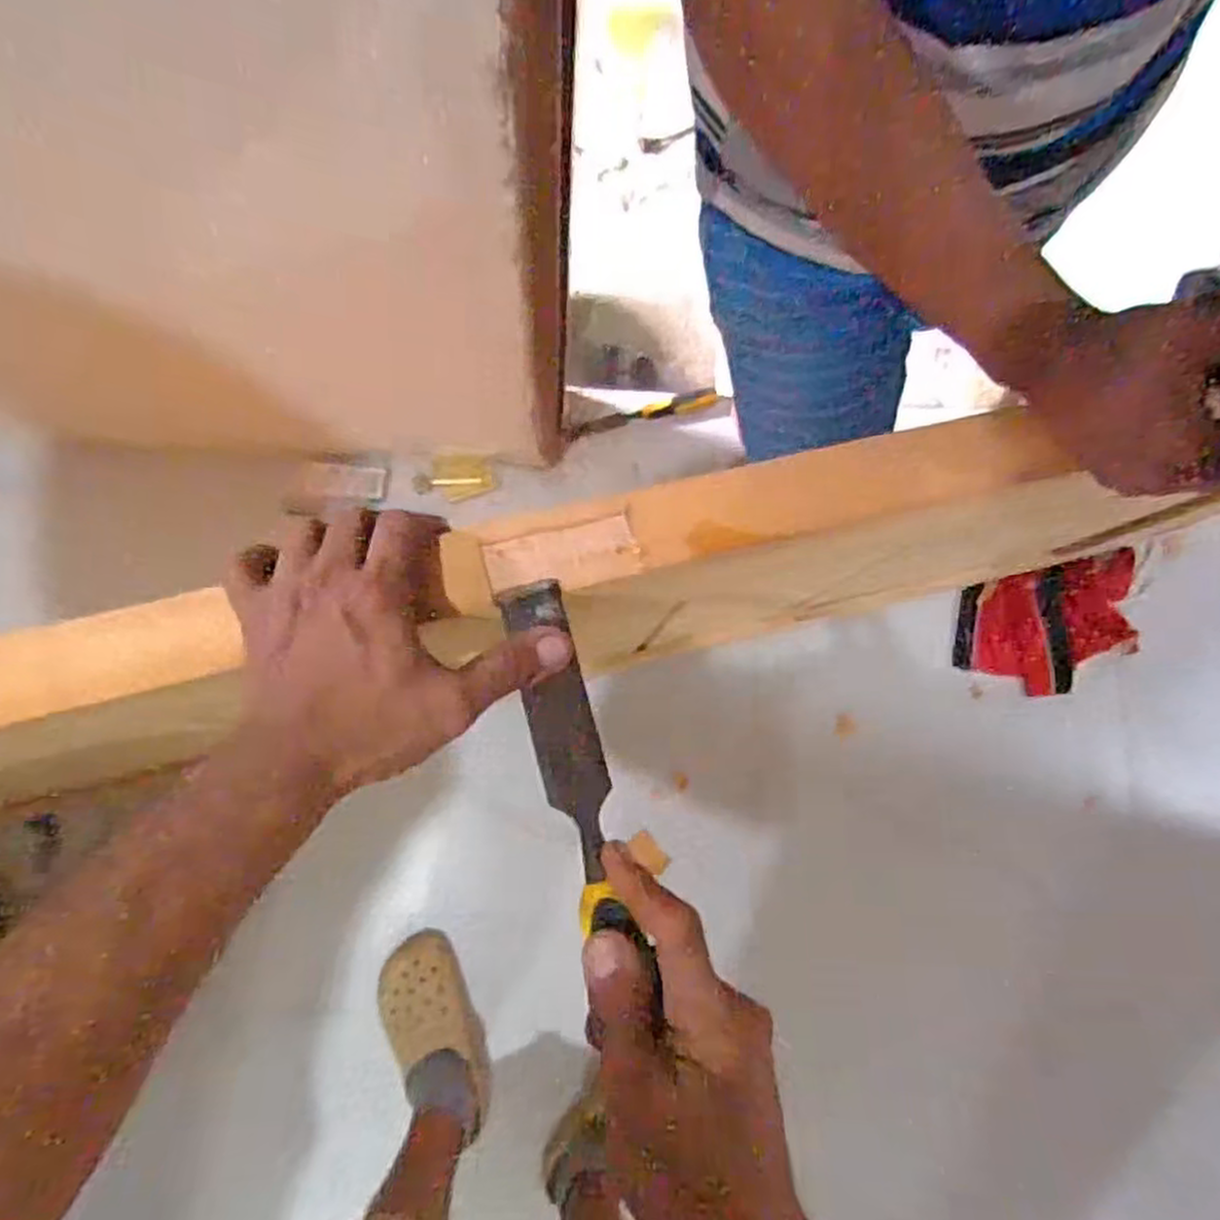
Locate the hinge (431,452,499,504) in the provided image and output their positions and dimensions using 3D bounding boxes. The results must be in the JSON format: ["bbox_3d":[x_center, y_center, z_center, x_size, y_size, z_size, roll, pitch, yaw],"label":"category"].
[{"bbox_3d":[-0.231,-0.211,1.240,0.099,0.011,0.075,1,99,-3],"label":"hinge"}]

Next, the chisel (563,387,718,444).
[{"bbox_3d":[0.047,-0.308,1.240,0.247,0.022,0.032,-13,83,7],"label":"chisel"}]

